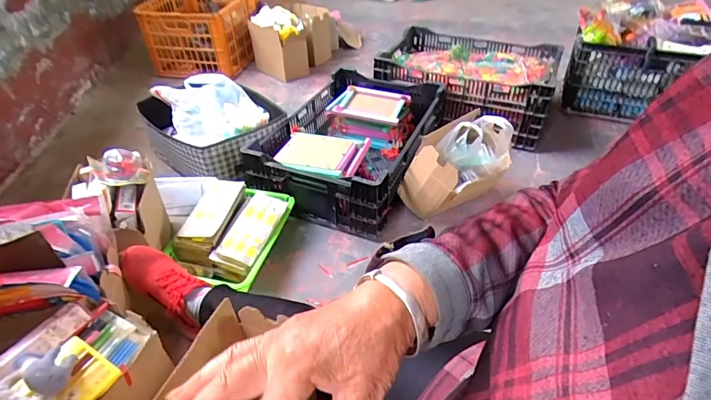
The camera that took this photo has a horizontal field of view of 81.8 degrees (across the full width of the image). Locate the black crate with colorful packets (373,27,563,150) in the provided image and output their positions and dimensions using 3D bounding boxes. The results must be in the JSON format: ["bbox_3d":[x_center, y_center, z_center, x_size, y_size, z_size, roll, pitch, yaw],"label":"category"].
[{"bbox_3d":[0.411,-0.444,1.520,0.596,0.179,0.454,18,43,20],"label":"black crate with colorful packets"}]

